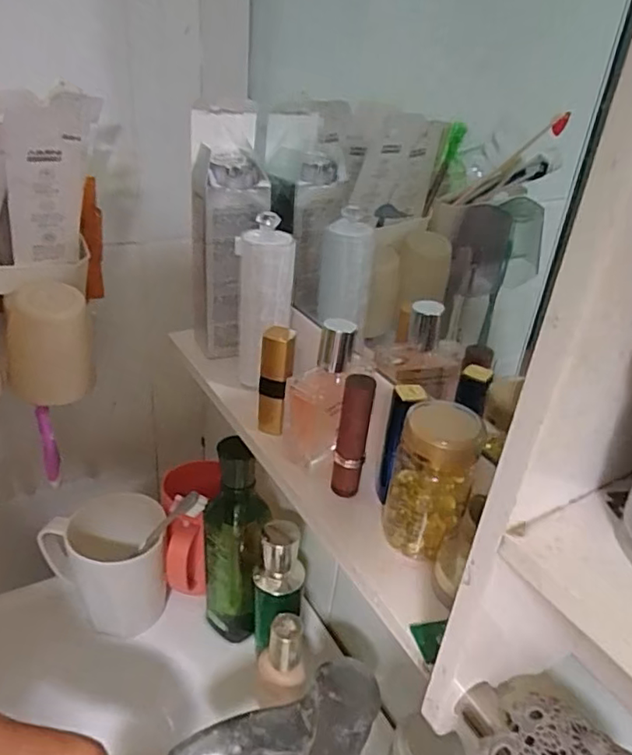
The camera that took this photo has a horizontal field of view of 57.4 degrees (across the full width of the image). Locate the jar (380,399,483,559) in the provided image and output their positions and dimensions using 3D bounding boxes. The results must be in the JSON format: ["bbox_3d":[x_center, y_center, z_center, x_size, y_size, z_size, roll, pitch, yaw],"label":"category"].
[{"bbox_3d":[0.066,0.058,0.330,0.043,0.084,0.041,13,32,12],"label":"jar"}]

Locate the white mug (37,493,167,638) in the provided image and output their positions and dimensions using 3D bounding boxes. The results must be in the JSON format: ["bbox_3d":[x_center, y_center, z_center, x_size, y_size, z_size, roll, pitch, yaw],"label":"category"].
[{"bbox_3d":[-0.203,0.185,0.563,0.108,0.109,0.087,-9,34,-22],"label":"white mug"}]

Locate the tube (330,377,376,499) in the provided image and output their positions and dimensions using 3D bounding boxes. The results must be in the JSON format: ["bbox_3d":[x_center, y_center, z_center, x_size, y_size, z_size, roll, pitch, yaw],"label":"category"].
[{"bbox_3d":[0.023,0.037,0.362,0.018,0.081,0.018,10,31,8],"label":"tube"}]

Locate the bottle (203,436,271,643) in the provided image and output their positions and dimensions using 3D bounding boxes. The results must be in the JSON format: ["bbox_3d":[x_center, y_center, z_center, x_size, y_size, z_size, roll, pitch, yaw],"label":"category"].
[{"bbox_3d":[-0.075,0.150,0.534,0.054,0.220,0.054,2,31,-5],"label":"bottle"}]

